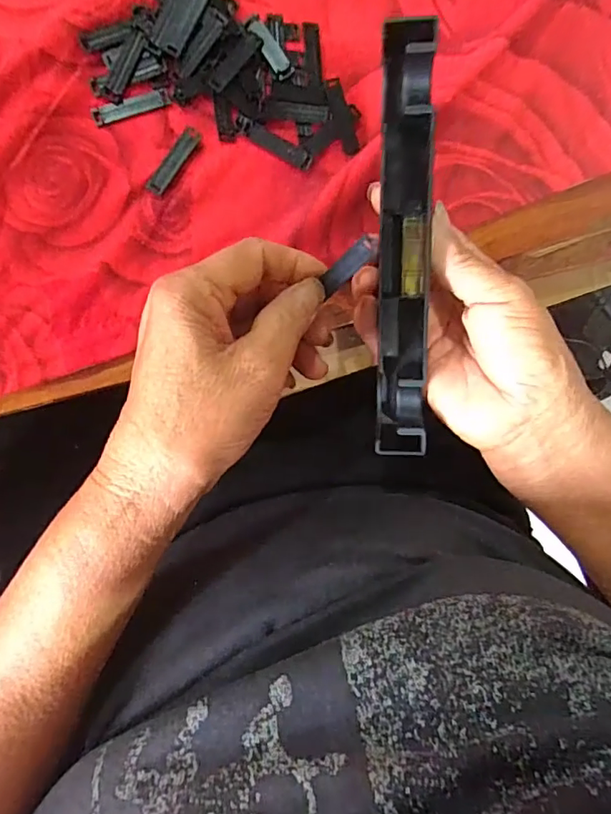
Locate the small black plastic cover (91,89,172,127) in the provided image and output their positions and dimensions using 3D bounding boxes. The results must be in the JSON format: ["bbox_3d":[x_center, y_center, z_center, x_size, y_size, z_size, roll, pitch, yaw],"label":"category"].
[{"bbox_3d":[-0.103,-0.178,0.311,0.046,0.004,0.010,-22,91,-9],"label":"small black plastic cover"}]

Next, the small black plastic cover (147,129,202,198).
[{"bbox_3d":[-0.078,-0.147,0.313,0.012,0.004,0.046,34,83,-6],"label":"small black plastic cover"}]

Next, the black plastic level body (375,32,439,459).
[{"bbox_3d":[0.051,-0.077,0.271,0.023,0.025,0.205,-3,102,-9],"label":"black plastic level body"}]

